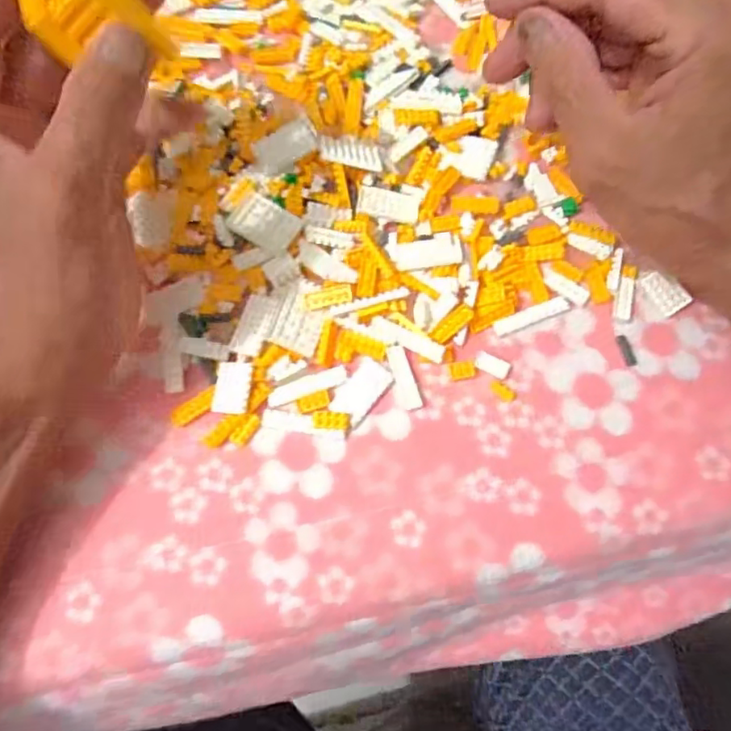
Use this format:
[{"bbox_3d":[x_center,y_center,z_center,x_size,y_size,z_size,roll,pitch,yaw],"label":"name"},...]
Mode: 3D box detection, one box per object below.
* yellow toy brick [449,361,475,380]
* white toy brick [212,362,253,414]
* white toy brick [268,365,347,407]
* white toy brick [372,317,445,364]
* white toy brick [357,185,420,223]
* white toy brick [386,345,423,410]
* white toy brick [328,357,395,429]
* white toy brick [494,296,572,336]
[{"bbox_3d":[0.047,0.002,0.290,0.012,0.004,0.008,-6,71,-2],"label":"yellow toy brick"},{"bbox_3d":[-0.063,0.011,0.282,0.016,0.007,0.025,4,71,2],"label":"white toy brick"},{"bbox_3d":[-0.028,0.009,0.287,0.039,0.004,0.009,-22,73,-7],"label":"white toy brick"},{"bbox_3d":[0.021,-0.013,0.292,0.038,0.005,0.009,28,74,9],"label":"white toy brick"},{"bbox_3d":[0.012,-0.085,0.315,0.032,0.006,0.016,9,72,3],"label":"white toy brick"},{"bbox_3d":[0.019,0.005,0.288,0.009,0.004,0.032,-18,72,-6],"label":"white toy brick"},{"bbox_3d":[-0.002,0.012,0.286,0.017,0.004,0.032,35,75,11],"label":"white toy brick"},{"bbox_3d":[0.084,-0.026,0.299,0.040,0.004,0.008,-22,73,-7],"label":"white toy brick"}]

